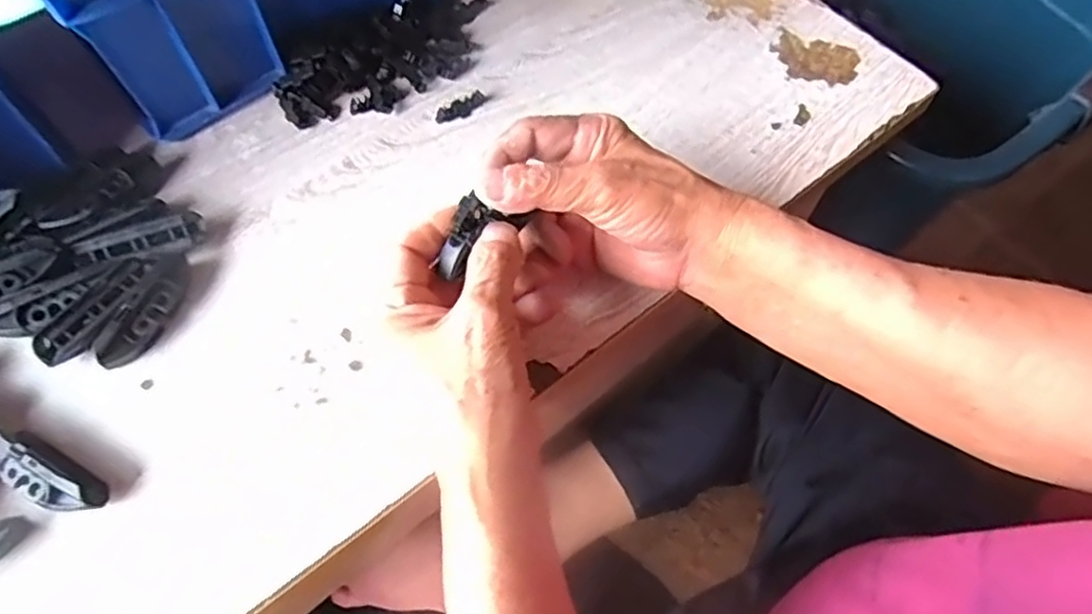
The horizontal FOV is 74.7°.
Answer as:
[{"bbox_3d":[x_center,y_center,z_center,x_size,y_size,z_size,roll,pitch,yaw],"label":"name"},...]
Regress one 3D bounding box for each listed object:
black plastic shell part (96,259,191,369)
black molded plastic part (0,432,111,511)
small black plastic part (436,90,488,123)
[{"bbox_3d":[-0.218,0.003,0.394,0.015,0.020,0.069,21,65,10],"label":"black plastic shell part"},{"bbox_3d":[-0.249,0.083,0.354,0.064,0.022,0.023,26,66,12],"label":"black molded plastic part"},{"bbox_3d":[-0.056,-0.133,0.475,0.037,0.006,0.013,-33,68,-16],"label":"small black plastic part"}]

